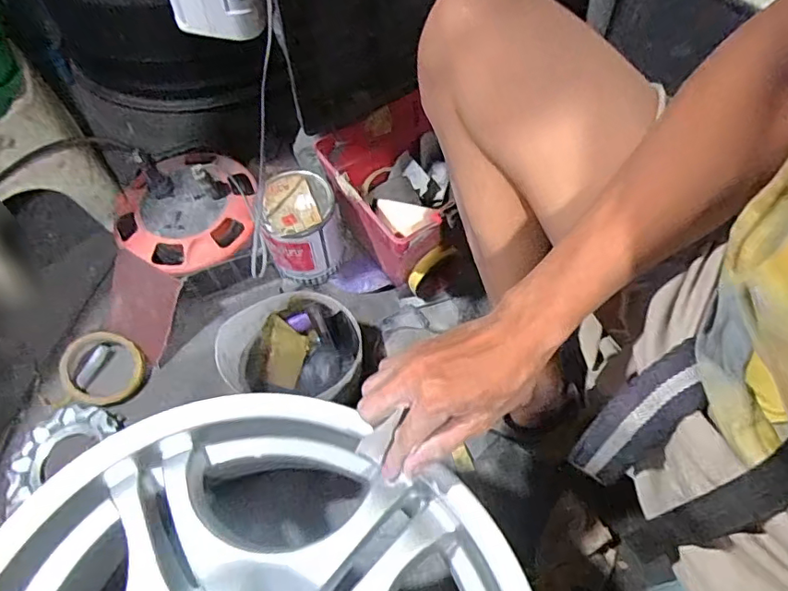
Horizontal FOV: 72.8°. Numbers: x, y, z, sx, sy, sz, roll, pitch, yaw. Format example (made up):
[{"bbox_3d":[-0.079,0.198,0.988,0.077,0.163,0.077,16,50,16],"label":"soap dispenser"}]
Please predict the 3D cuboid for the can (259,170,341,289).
[{"bbox_3d":[-0.125,-0.086,0.723,0.092,0.142,0.098,0,62,0],"label":"can"}]

